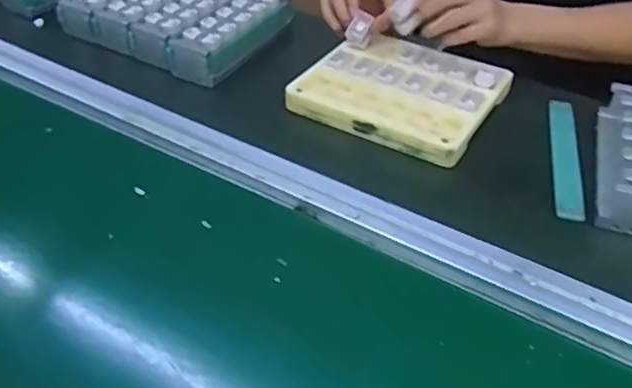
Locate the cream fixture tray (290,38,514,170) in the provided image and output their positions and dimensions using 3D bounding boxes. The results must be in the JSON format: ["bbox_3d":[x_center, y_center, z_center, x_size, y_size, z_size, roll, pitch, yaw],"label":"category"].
[{"bbox_3d":[0.092,-0.116,0.689,0.197,0.028,0.163,26,48,21],"label":"cream fixture tray"}]

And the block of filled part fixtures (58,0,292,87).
[{"bbox_3d":[-0.180,-0.239,0.807,0.251,0.042,0.199,22,47,18],"label":"block of filled part fixtures"}]

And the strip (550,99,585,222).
[{"bbox_3d":[0.252,-0.040,0.633,0.025,0.005,0.195,10,41,10],"label":"strip"}]

